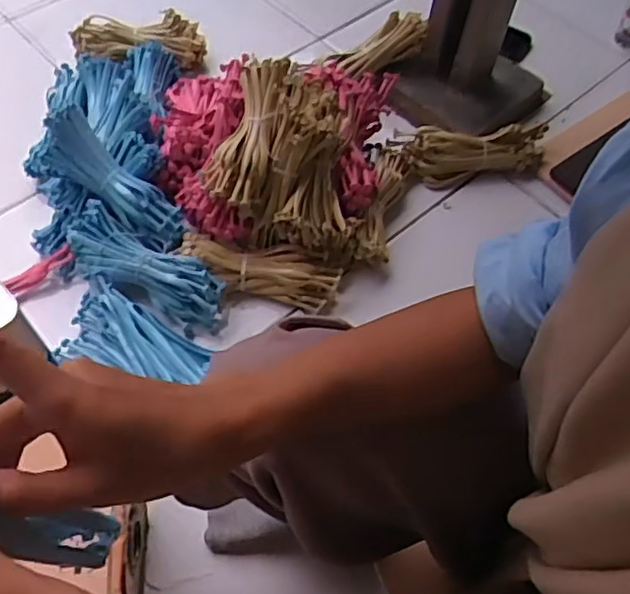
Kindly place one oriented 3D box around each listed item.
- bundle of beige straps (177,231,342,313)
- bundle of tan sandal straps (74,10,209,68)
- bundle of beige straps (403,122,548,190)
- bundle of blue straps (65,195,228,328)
[{"bbox_3d":[-0.077,-0.040,0.889,0.221,0.043,0.068,12,58,5],"label":"bundle of beige straps"},{"bbox_3d":[-0.300,-0.429,1.103,0.229,0.065,0.072,-3,58,-4],"label":"bundle of tan sandal straps"},{"bbox_3d":[0.241,-0.219,0.992,0.209,0.042,0.070,-3,58,-4],"label":"bundle of beige straps"},{"bbox_3d":[-0.221,-0.039,0.854,0.212,0.065,0.080,24,60,12],"label":"bundle of blue straps"}]

